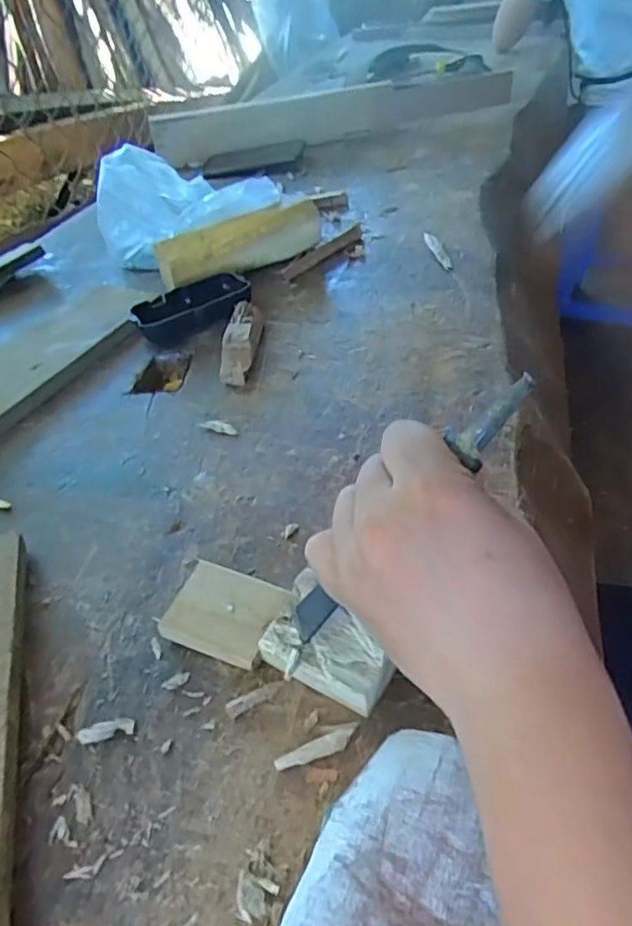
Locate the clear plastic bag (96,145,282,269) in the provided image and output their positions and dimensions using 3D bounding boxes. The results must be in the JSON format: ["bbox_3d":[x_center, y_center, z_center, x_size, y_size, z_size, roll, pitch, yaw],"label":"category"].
[{"bbox_3d":[-0.143,-0.281,0.642,0.190,0.103,0.086,5,43,14],"label":"clear plastic bag"}]

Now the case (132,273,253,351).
[{"bbox_3d":[-0.119,-0.148,0.557,0.070,0.024,0.113,29,54,36],"label":"case"}]

